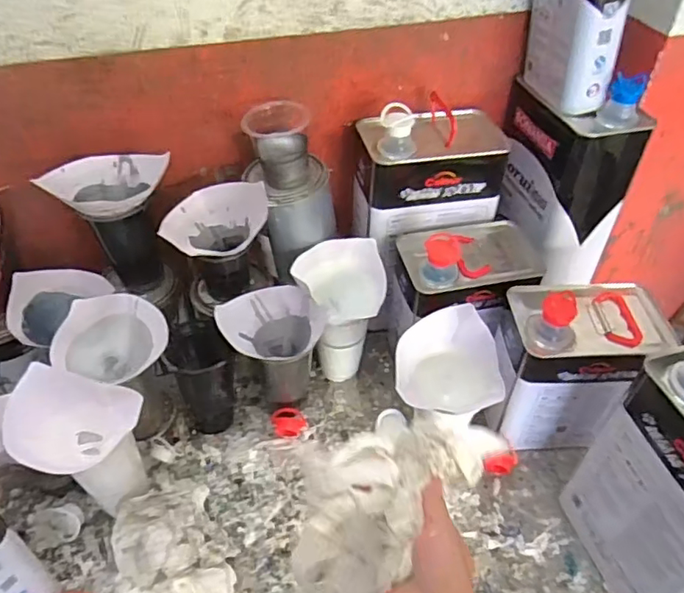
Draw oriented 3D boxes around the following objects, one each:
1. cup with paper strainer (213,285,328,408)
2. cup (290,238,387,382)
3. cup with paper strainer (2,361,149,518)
[{"bbox_3d":[-0.086,0.067,0.706,0.110,0.140,0.101,-19,49,-19],"label":"cup with paper strainer"},{"bbox_3d":[-0.001,0.017,0.757,0.105,0.166,0.109,1,46,-1],"label":"cup"},{"bbox_3d":[-0.274,0.161,0.611,0.107,0.160,0.100,1,46,-1],"label":"cup with paper strainer"}]

